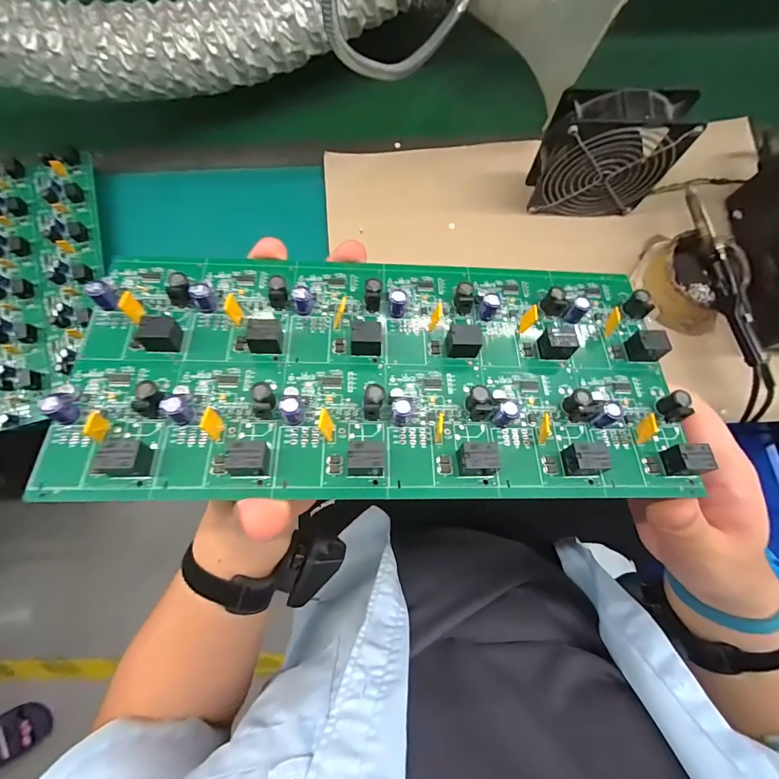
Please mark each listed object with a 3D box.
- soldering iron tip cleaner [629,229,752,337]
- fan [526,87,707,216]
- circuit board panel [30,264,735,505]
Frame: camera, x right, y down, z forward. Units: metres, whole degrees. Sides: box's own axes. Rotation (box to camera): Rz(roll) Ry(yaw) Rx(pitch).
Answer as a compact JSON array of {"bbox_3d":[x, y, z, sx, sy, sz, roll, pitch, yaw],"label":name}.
[{"bbox_3d":[0.309,-0.116,0.411,0.089,0.048,0.091,0,77,1],"label":"soldering iron tip cleaner"},{"bbox_3d":[0.210,-0.233,0.399,0.126,0.111,0.048,1,77,1],"label":"fan"},{"bbox_3d":[-0.002,-0.014,0.197,0.288,0.015,0.132,1,64,-5],"label":"circuit board panel"}]

